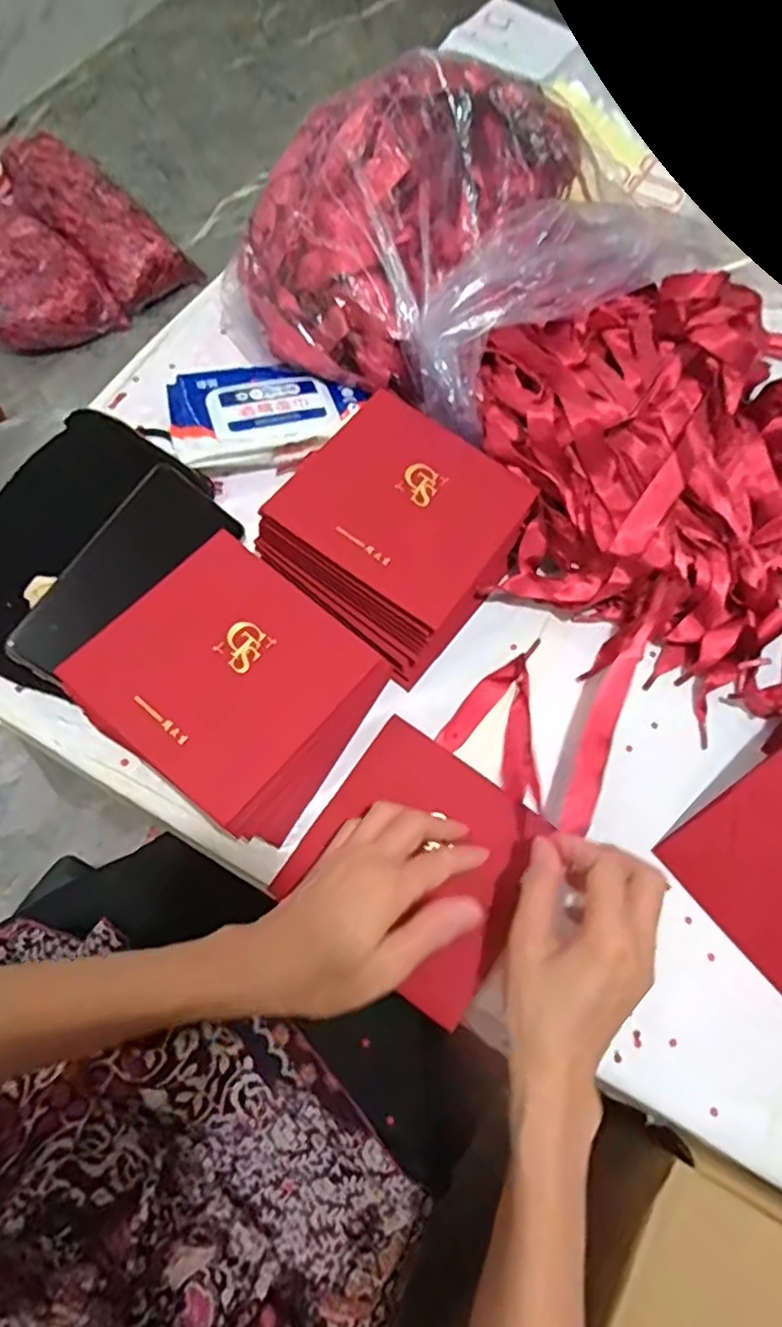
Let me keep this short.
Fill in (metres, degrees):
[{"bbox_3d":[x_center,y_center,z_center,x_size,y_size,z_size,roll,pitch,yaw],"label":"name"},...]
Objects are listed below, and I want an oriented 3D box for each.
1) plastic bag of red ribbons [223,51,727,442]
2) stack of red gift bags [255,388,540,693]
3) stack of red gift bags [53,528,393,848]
[{"bbox_3d":[0.052,-0.331,0.518,0.255,0.121,0.299,42,73,12],"label":"plastic bag of red ribbons"},{"bbox_3d":[0.003,-0.090,0.475,0.142,0.075,0.156,33,72,9],"label":"stack of red gift bags"},{"bbox_3d":[-0.100,0.015,0.433,0.153,0.064,0.143,34,72,10],"label":"stack of red gift bags"}]

